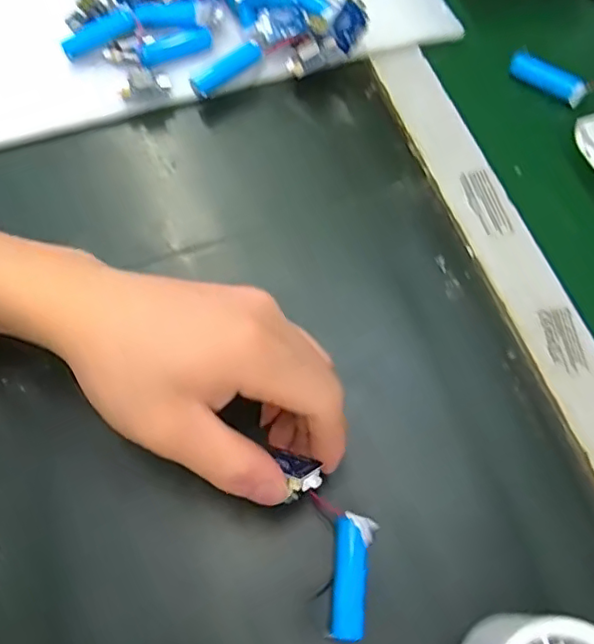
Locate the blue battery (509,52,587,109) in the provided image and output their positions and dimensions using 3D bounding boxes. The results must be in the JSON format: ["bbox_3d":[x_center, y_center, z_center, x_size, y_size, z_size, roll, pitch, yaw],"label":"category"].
[{"bbox_3d":[0.167,-0.162,0.386,0.052,0.011,0.013,38,71,15],"label":"blue battery"}]

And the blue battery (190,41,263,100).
[{"bbox_3d":[-0.045,-0.161,0.366,0.050,0.012,0.014,-33,70,-14],"label":"blue battery"}]

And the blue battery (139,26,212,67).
[{"bbox_3d":[-0.079,-0.179,0.376,0.048,0.012,0.013,-26,68,-11],"label":"blue battery"}]

